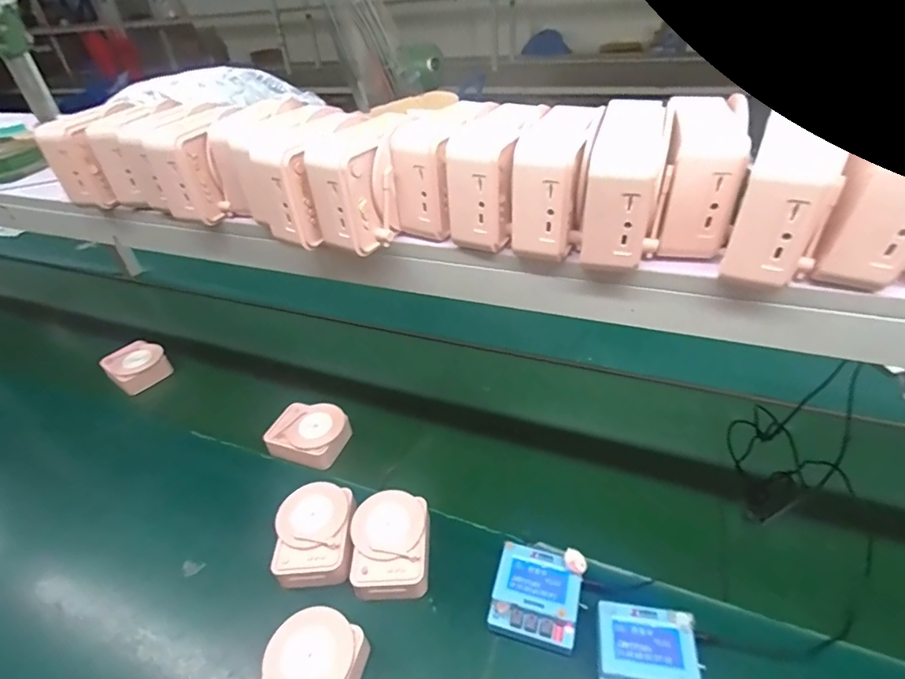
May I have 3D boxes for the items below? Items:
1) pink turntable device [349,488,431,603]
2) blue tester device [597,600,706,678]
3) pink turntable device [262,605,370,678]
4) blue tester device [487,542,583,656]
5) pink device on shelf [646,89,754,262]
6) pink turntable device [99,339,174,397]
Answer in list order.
[{"bbox_3d":[-0.083,0.288,0.676,0.111,0.055,0.137,-5,38,2],"label":"pink turntable device"},{"bbox_3d":[0.218,0.355,0.533,0.106,0.027,0.100,3,38,12],"label":"blue tester device"},{"bbox_3d":[-0.162,0.394,0.556,0.110,0.059,0.132,6,39,16],"label":"pink turntable device"},{"bbox_3d":[0.105,0.324,0.603,0.099,0.045,0.099,9,41,19],"label":"blue tester device"},{"bbox_3d":[0.195,-0.136,0.387,0.061,0.100,0.105,10,40,21],"label":"pink device on shelf"},{"bbox_3d":[-0.697,0.058,1.062,0.096,0.070,0.109,27,49,36],"label":"pink turntable device"}]

